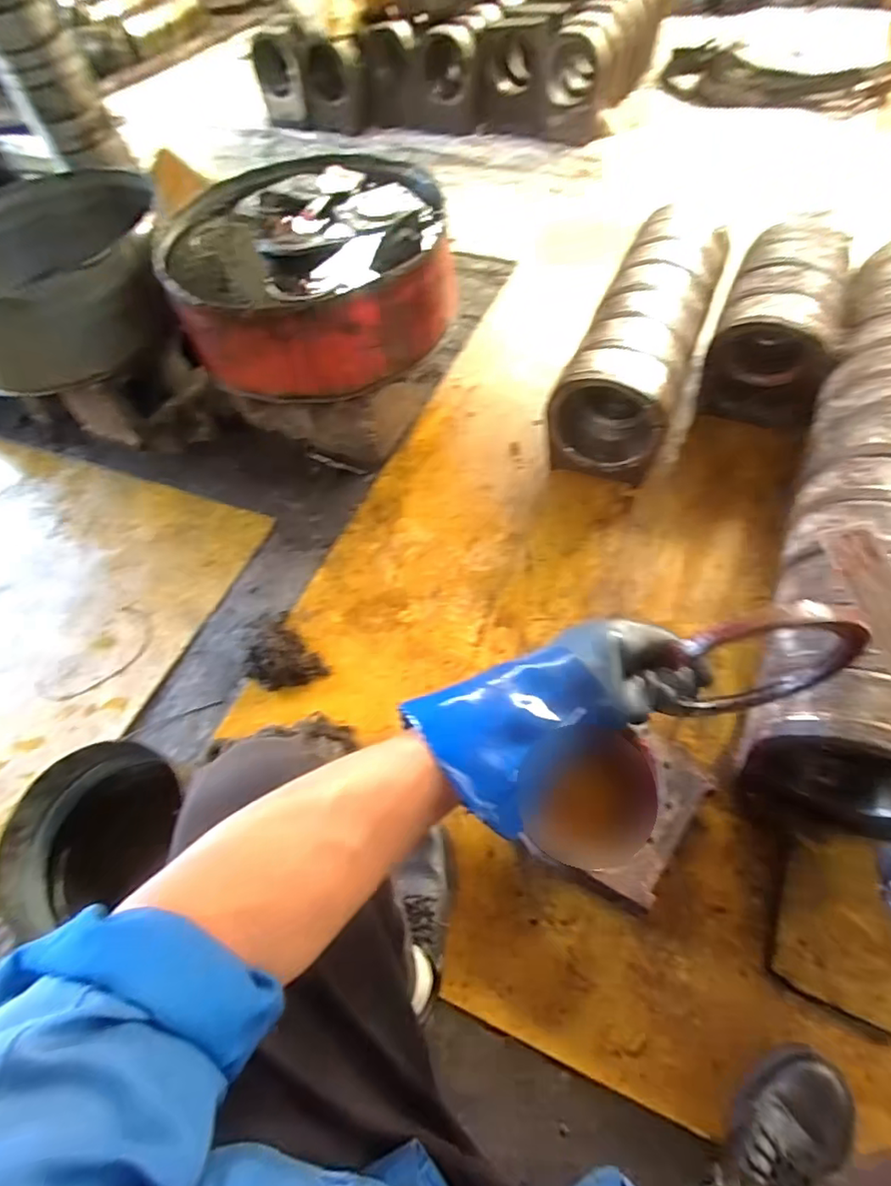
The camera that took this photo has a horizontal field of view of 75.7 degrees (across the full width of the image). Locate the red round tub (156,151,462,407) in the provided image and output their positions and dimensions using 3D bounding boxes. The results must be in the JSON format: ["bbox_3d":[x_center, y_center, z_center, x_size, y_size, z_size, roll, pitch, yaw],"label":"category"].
[{"bbox_3d":[-0.265,-0.646,1.165,0.544,0.199,0.510,-2,57,3],"label":"red round tub"}]

